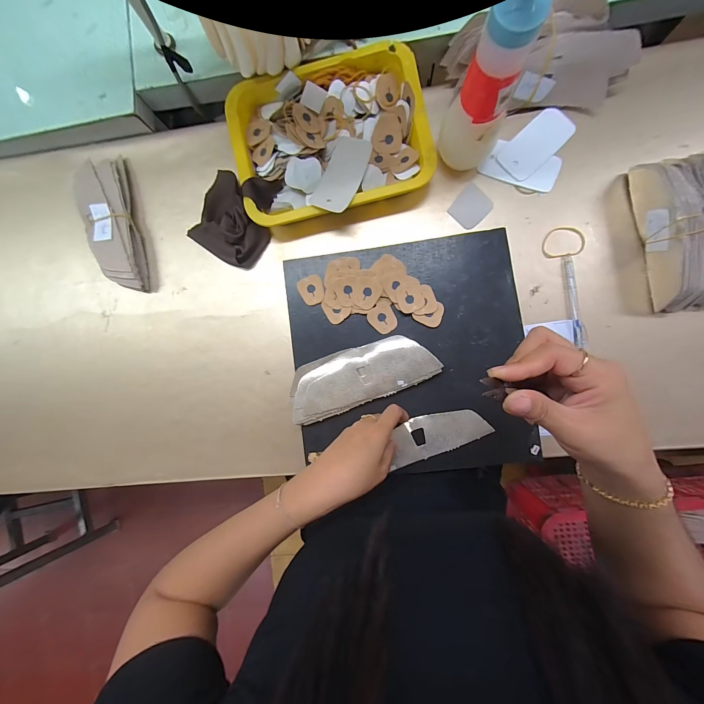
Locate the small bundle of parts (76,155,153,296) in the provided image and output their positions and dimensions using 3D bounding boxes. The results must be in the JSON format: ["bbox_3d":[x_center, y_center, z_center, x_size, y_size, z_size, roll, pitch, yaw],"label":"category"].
[{"bbox_3d":[-0.350,-0.185,0.435,0.070,0.030,0.195,-16,88,5],"label":"small bundle of parts"}]

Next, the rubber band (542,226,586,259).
[{"bbox_3d":[0.284,-0.148,0.398,0.054,0.005,0.041,-6,89,5],"label":"rubber band"}]

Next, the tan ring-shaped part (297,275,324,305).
[{"bbox_3d":[-0.055,-0.084,0.406,0.033,0.004,0.039,-22,88,5],"label":"tan ring-shaped part"}]

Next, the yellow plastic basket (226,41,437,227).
[{"bbox_3d":[-0.031,-0.285,0.401,0.250,0.043,0.194,-15,88,5],"label":"yellow plastic basket"}]

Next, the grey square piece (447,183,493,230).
[{"bbox_3d":[0.164,-0.201,0.413,0.053,0.004,0.049,-43,86,3],"label":"grey square piece"}]

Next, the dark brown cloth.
[{"bbox_3d":[-0.167,-0.193,0.419,0.107,0.041,0.124,28,92,5],"label":"dark brown cloth"}]

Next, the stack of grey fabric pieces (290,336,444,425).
[{"bbox_3d":[0.011,0.031,0.388,0.189,0.026,0.073,-20,88,5],"label":"stack of grey fabric pieces"}]

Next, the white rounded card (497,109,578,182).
[{"bbox_3d":[0.250,-0.283,0.402,0.102,0.004,0.054,-45,86,3],"label":"white rounded card"}]

